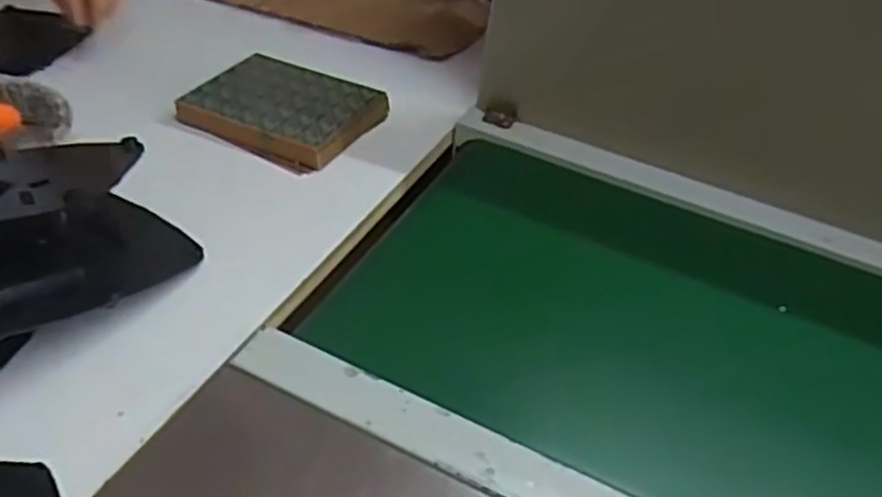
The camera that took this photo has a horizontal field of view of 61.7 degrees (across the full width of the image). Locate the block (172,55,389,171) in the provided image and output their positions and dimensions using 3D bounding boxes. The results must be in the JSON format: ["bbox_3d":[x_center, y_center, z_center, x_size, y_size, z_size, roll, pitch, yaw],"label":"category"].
[{"bbox_3d":[-0.149,-0.135,0.701,0.160,0.021,0.126,22,43,16],"label":"block"}]

